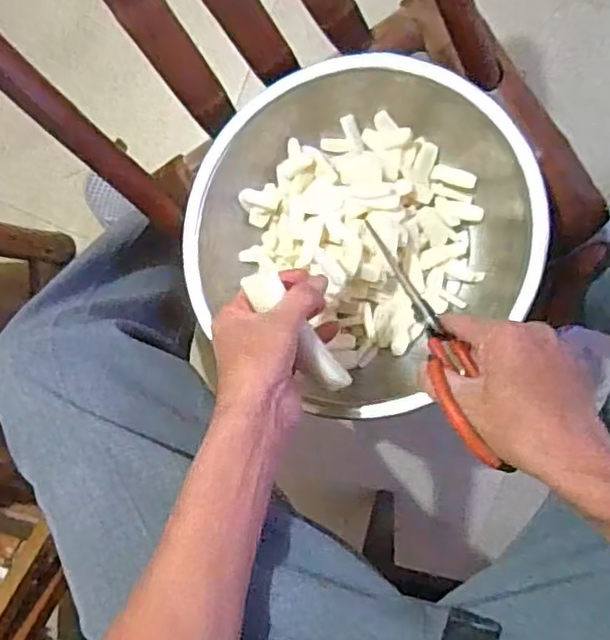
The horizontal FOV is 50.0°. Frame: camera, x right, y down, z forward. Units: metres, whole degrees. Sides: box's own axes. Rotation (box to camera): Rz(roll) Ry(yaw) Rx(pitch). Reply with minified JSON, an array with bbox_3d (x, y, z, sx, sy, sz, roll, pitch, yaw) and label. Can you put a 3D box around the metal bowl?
[{"bbox_3d":[0.056,-0.095,0.653,0.333,0.100,0.310,0,91,10],"label":"metal bowl"}]

